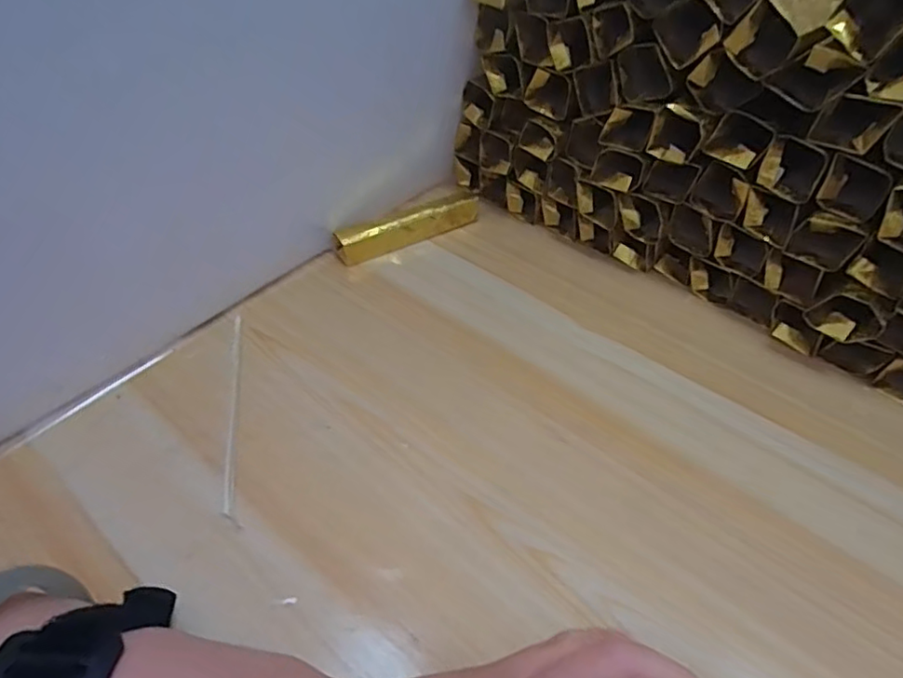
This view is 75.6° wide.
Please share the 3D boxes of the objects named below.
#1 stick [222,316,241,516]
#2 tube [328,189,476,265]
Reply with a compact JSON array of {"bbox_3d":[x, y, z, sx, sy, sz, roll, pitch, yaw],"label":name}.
[{"bbox_3d":[-0.118,0.034,0.314,0.004,0.007,0.132,-8,46,-9],"label":"stick"},{"bbox_3d":[-0.029,-0.082,0.425,0.115,0.024,0.019,-25,51,-23],"label":"tube"}]

